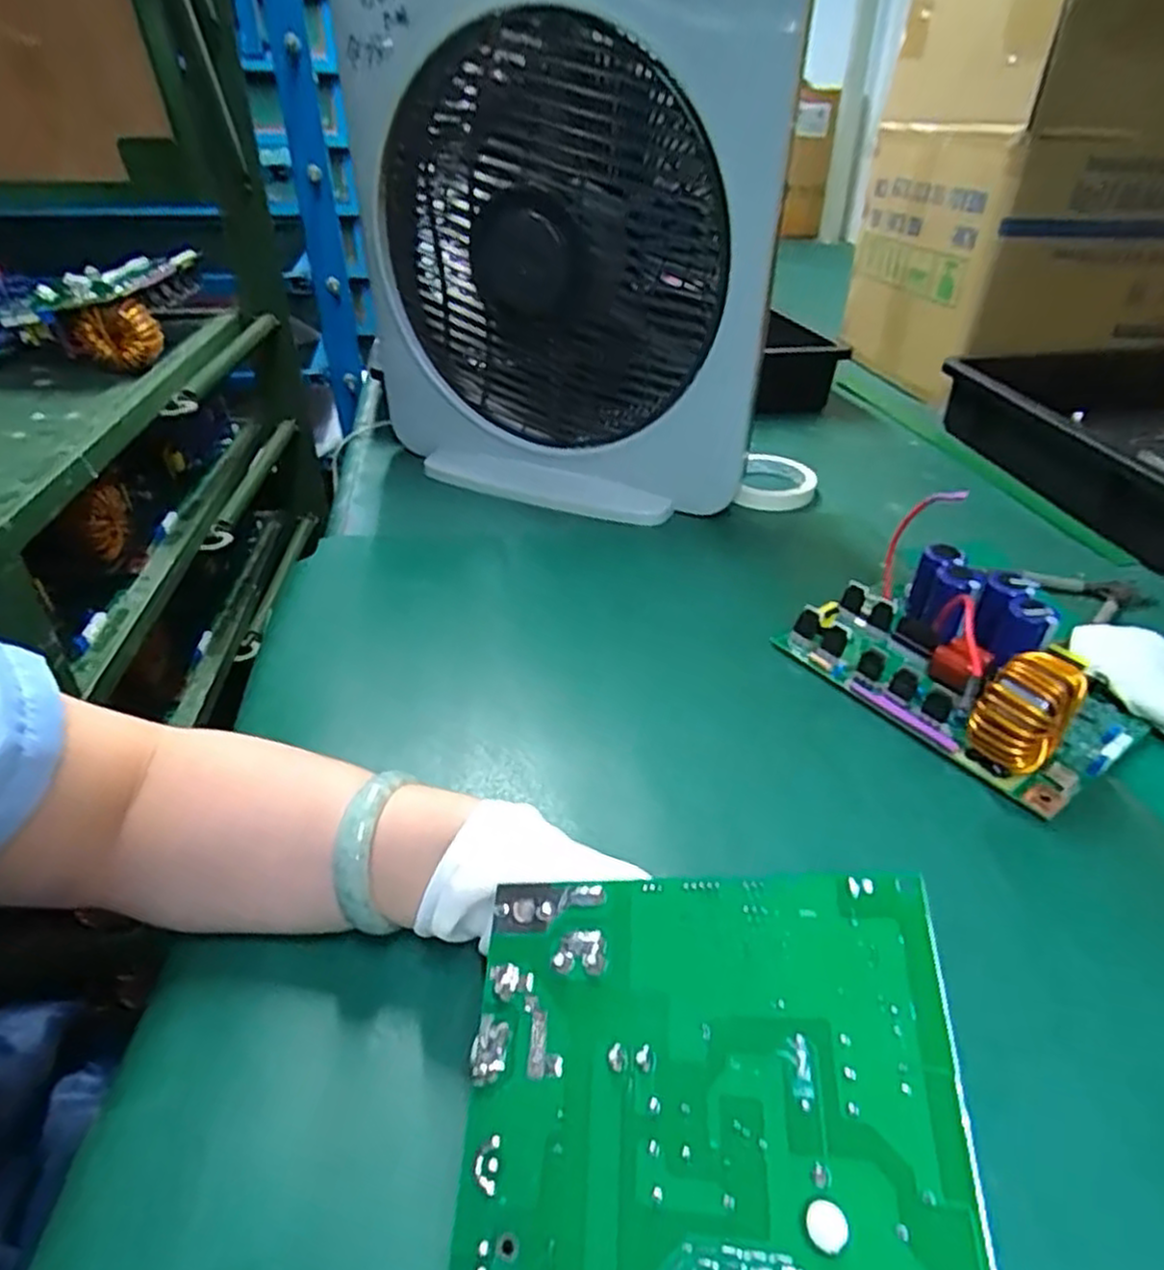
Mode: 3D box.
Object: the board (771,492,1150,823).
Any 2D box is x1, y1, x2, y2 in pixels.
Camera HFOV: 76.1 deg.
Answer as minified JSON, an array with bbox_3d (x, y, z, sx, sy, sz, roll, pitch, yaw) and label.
[{"bbox_3d":[0.247,0.012,0.478,0.128,0.064,0.191,-22,41,-28],"label":"board"}]

